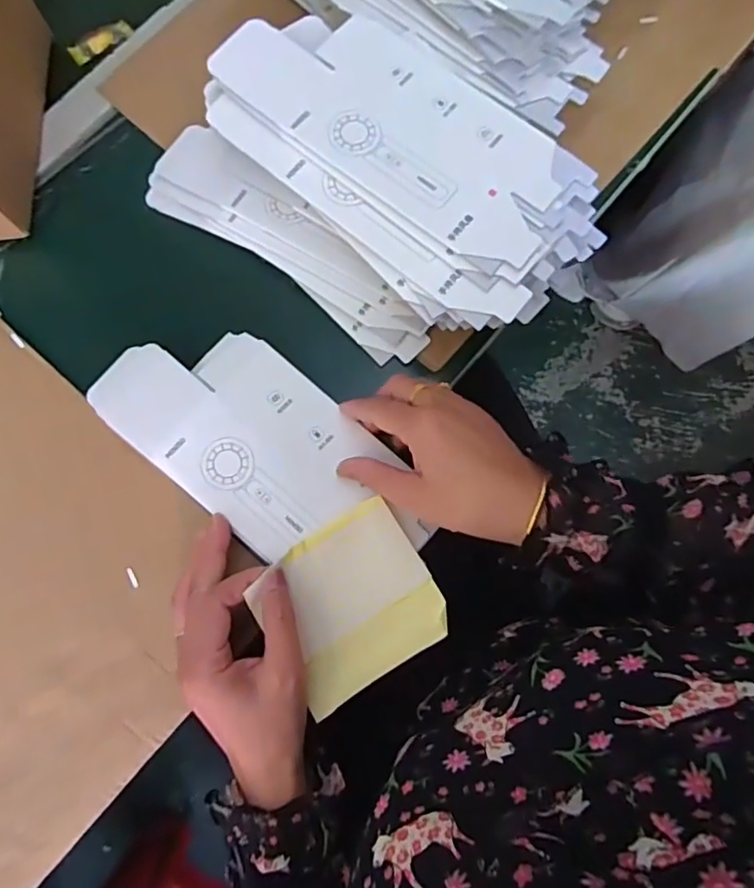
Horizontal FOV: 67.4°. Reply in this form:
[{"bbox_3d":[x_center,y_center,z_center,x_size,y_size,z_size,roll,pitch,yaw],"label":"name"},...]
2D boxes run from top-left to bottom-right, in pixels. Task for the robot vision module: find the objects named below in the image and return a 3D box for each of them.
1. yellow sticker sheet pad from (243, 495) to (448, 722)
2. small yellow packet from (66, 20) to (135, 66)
[{"bbox_3d":[-0.016,0.107,0.389,0.109,0.010,0.104,-31,79,-6],"label":"yellow sticker sheet pad"},{"bbox_3d":[-0.261,-0.380,0.533,0.061,0.010,0.024,-37,80,-7],"label":"small yellow packet"}]

